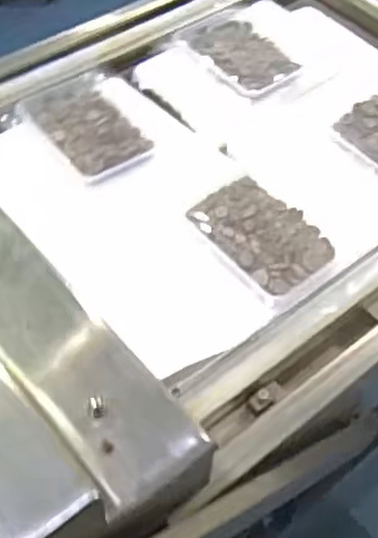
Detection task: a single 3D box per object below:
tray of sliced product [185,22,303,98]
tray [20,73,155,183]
[{"bbox_3d":[0.068,-0.273,0.948,0.086,0.026,0.145,-27,57,-24],"label":"tray of sliced product"},{"bbox_3d":[-0.115,-0.166,0.858,0.115,0.019,0.166,-28,58,-24],"label":"tray"}]

